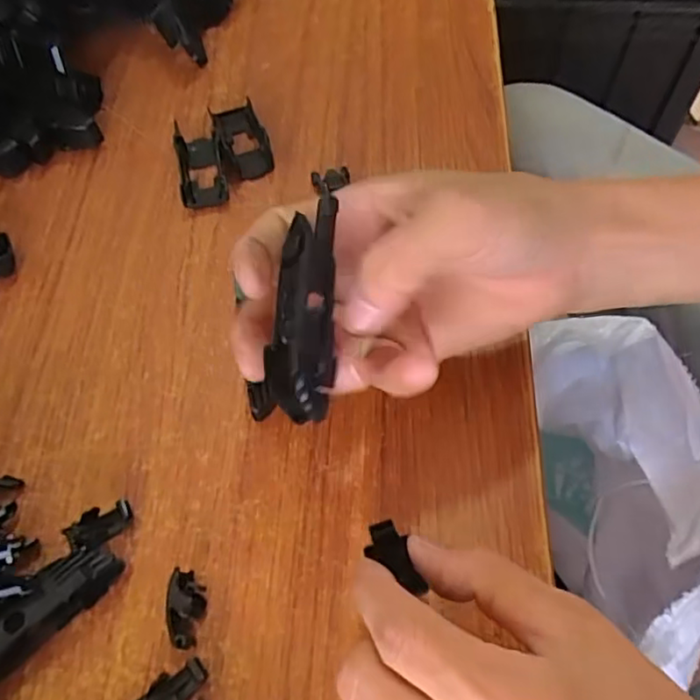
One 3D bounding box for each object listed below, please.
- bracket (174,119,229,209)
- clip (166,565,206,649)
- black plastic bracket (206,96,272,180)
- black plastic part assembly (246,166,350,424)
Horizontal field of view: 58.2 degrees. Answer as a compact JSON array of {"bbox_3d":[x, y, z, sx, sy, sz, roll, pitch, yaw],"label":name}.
[{"bbox_3d":[-0.079,-0.099,0.333,0.023,0.017,0.053,-12,61,-6],"label":"bracket"},{"bbox_3d":[-0.059,0.093,0.225,0.011,0.013,0.025,3,60,2],"label":"clip"},{"bbox_3d":[-0.059,-0.117,0.343,0.024,0.015,0.053,-16,61,-9],"label":"black plastic bracket"},{"bbox_3d":[-0.016,-0.019,0.200,0.024,0.012,0.081,6,81,4],"label":"black plastic part assembly"}]

